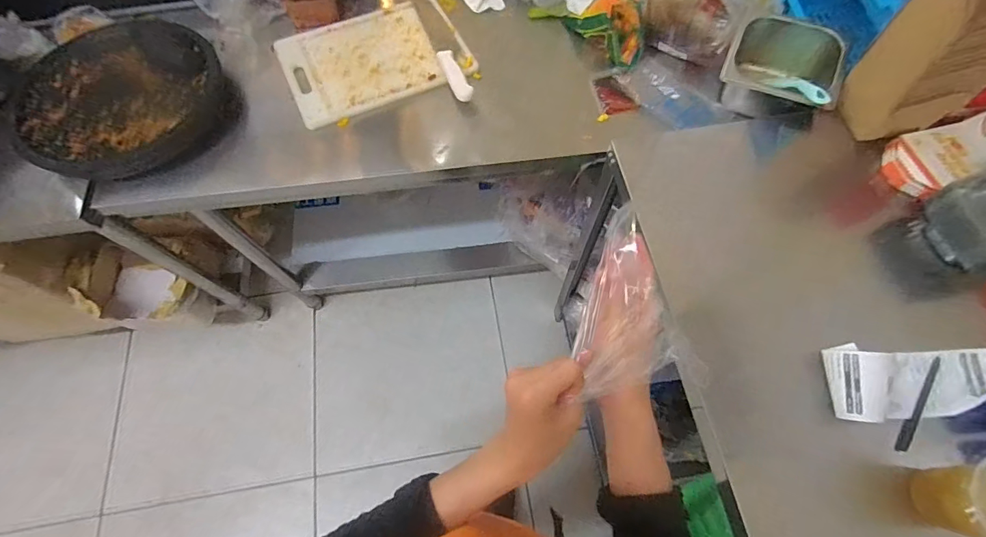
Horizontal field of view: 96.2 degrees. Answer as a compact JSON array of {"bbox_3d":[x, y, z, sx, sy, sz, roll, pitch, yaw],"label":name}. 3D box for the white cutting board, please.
[{"bbox_3d":[-0.265,-0.419,0.878,0.292,0.012,0.255,-23,68,-9],"label":"white cutting board"}]

